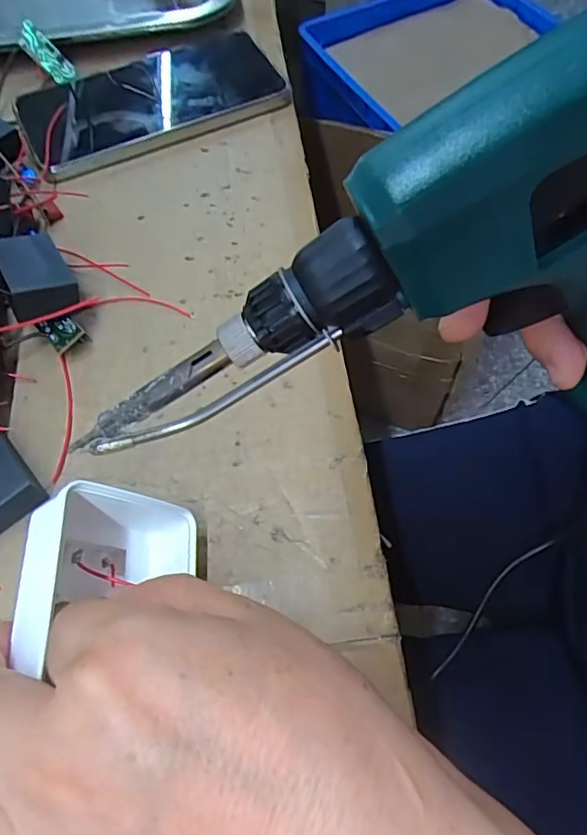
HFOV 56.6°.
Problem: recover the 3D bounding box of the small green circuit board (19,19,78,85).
[{"bbox_3d":[-0.162,-0.237,0.356,0.015,0.004,0.040,-45,109,7],"label":"small green circuit board"}]

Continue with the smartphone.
[{"bbox_3d":[-0.090,-0.204,0.349,0.158,0.014,0.082,-23,63,-10],"label":"smartphone"}]

